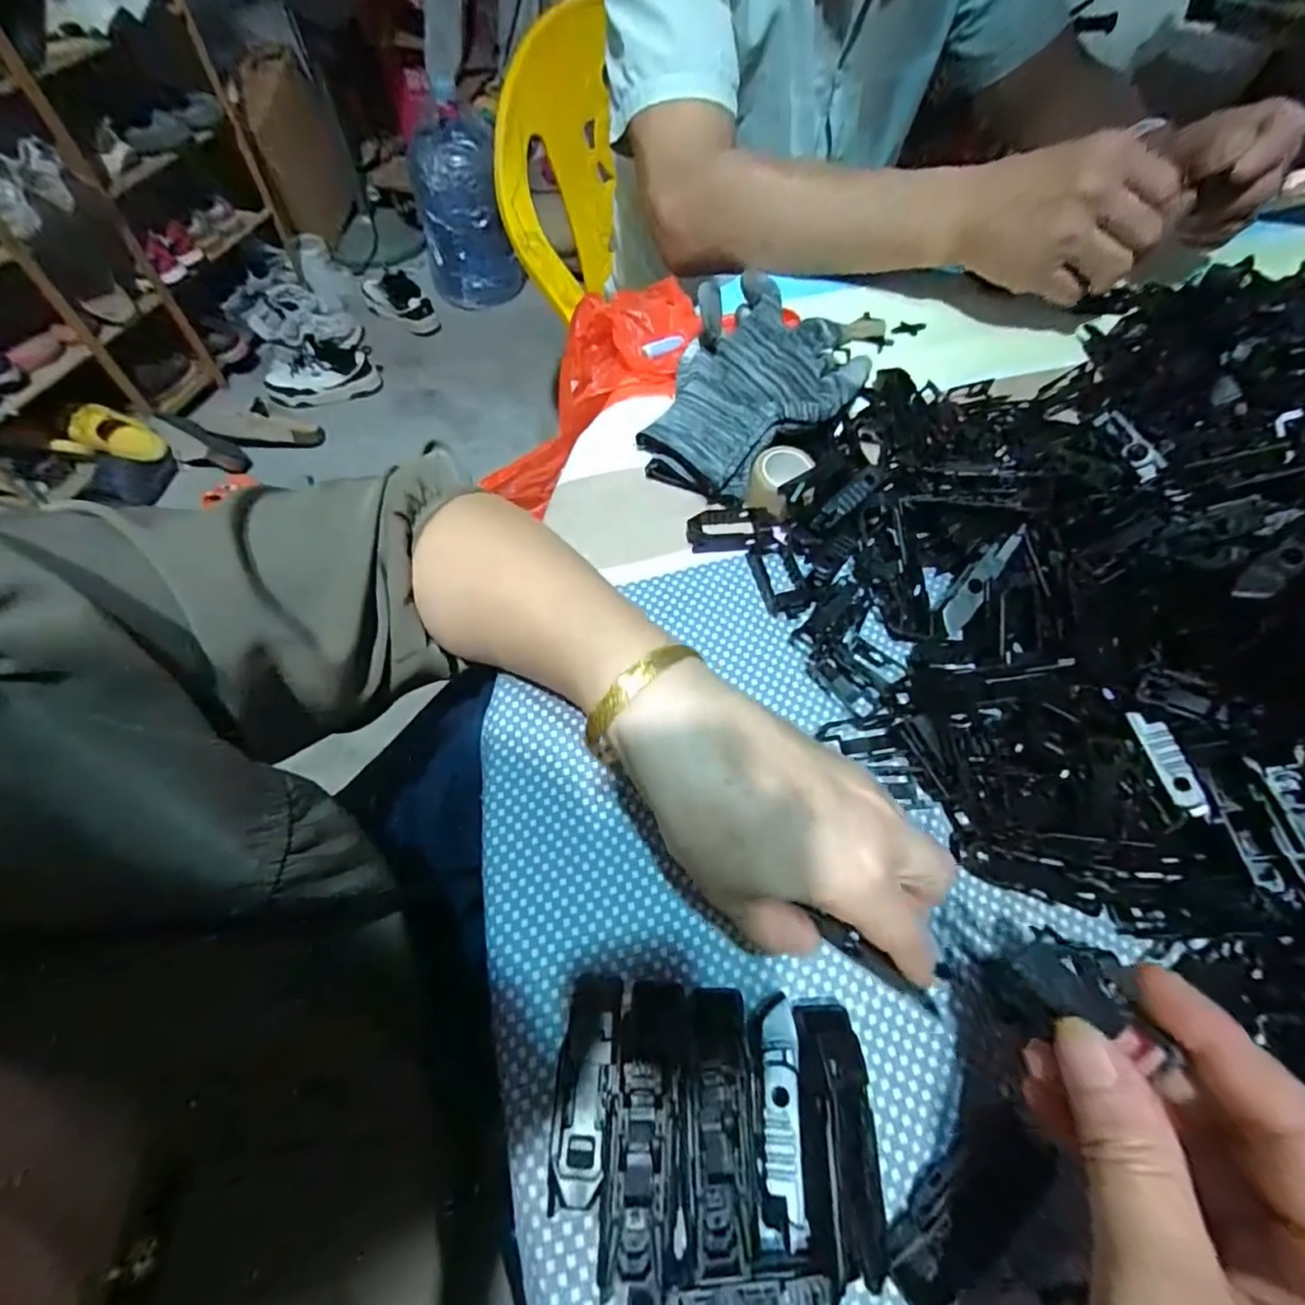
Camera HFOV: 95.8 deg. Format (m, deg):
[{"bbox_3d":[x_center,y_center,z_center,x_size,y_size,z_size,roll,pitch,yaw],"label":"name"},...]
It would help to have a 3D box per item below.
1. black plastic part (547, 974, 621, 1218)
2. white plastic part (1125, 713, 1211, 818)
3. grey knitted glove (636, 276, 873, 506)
[{"bbox_3d":[-0.024,0.151,0.206,0.019,0.015,0.065,5,60,2],"label":"black plastic part"},{"bbox_3d":[0.208,0.045,0.238,0.014,0.006,0.044,-19,74,-11],"label":"white plastic part"},{"bbox_3d":[0.059,-0.161,0.361,0.114,0.046,0.142,26,63,14],"label":"grey knitted glove"}]

